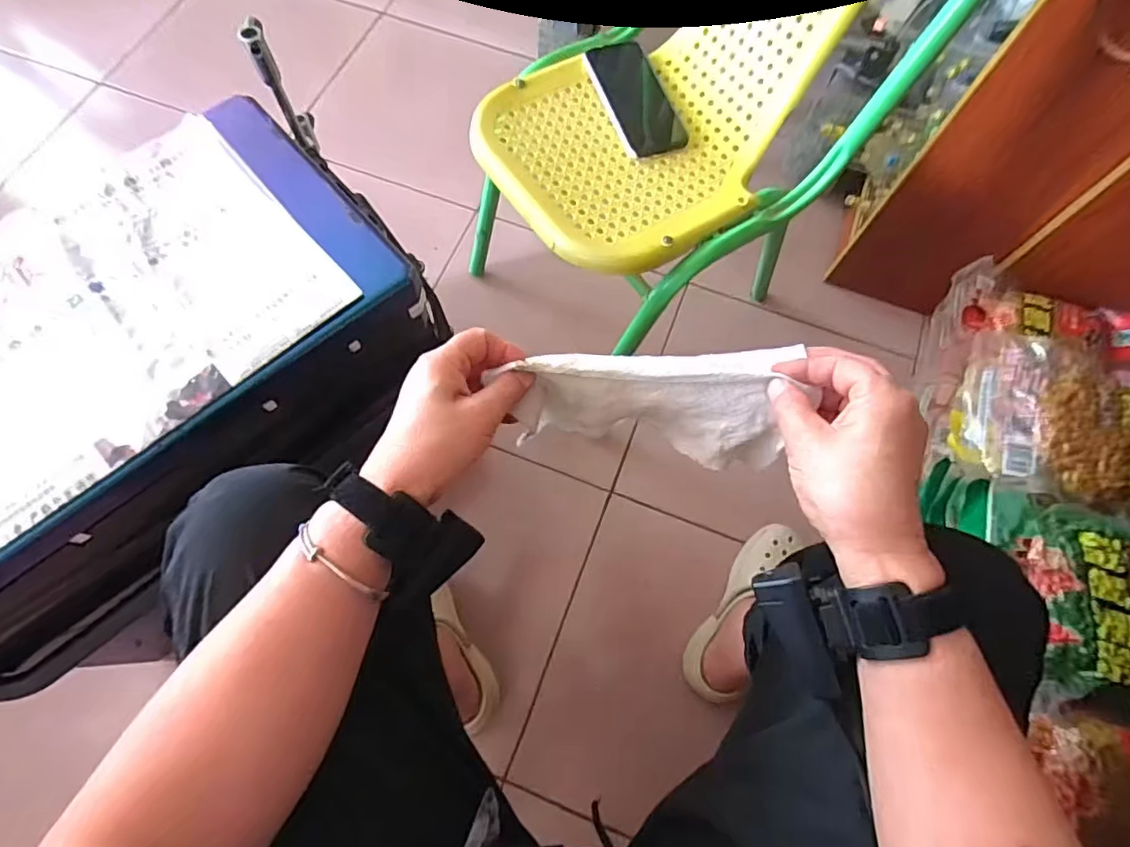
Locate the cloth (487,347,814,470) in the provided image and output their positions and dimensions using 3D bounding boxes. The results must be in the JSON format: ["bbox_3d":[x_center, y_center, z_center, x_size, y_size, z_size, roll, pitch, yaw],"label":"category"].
[{"bbox_3d":[0.062,-0.016,0.408,0.180,0.075,0.036,4,35,9],"label":"cloth"}]

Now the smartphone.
[{"bbox_3d":[0.084,-0.394,0.687,0.075,0.013,0.167,-19,73,-8],"label":"smartphone"}]

